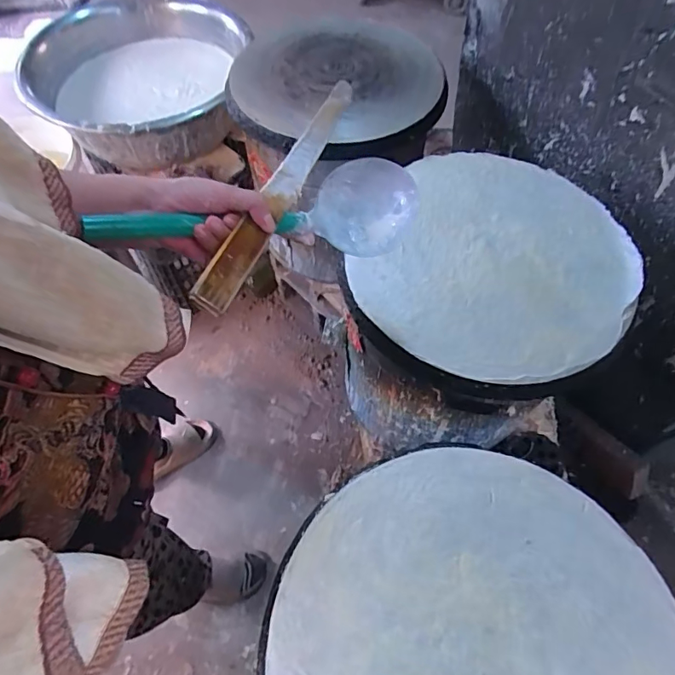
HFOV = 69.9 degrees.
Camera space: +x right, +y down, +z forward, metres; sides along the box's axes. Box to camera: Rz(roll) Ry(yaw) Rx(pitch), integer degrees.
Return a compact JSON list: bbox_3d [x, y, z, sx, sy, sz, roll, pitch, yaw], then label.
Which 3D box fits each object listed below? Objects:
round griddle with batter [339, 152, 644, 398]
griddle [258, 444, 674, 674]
[{"bbox_3d":[0.211,-0.097,0.630,0.322,0.047,0.368,32,67,19],"label":"round griddle with batter"},{"bbox_3d":[0.123,0.284,0.426,0.361,0.019,0.361,-1,61,2],"label":"griddle"}]

